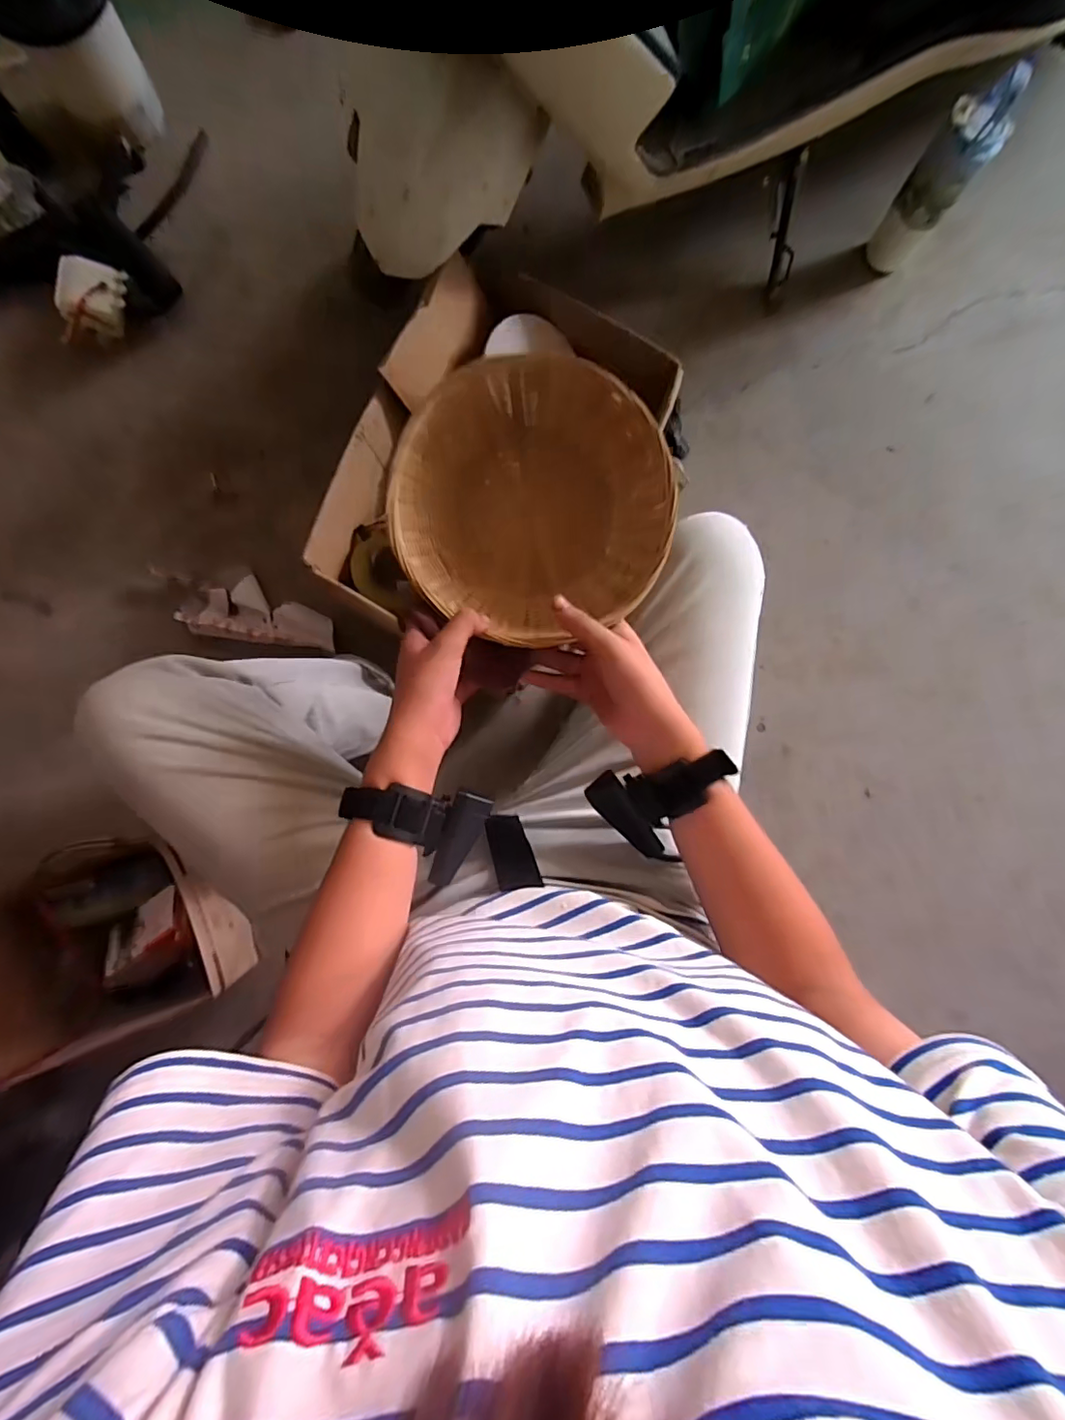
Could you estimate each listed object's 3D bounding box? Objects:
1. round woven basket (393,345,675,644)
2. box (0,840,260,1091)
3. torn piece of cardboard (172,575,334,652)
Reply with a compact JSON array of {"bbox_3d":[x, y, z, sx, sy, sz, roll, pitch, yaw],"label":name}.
[{"bbox_3d":[-0.002,-0.164,0.446,0.208,0.080,0.212,0,86,-2],"label":"round woven basket"},{"bbox_3d":[-0.610,0.347,0.806,0.324,0.140,0.234,-22,87,-3],"label":"box"},{"bbox_3d":[-0.468,-0.169,0.943,0.261,0.036,0.113,8,86,-2],"label":"torn piece of cardboard"}]

